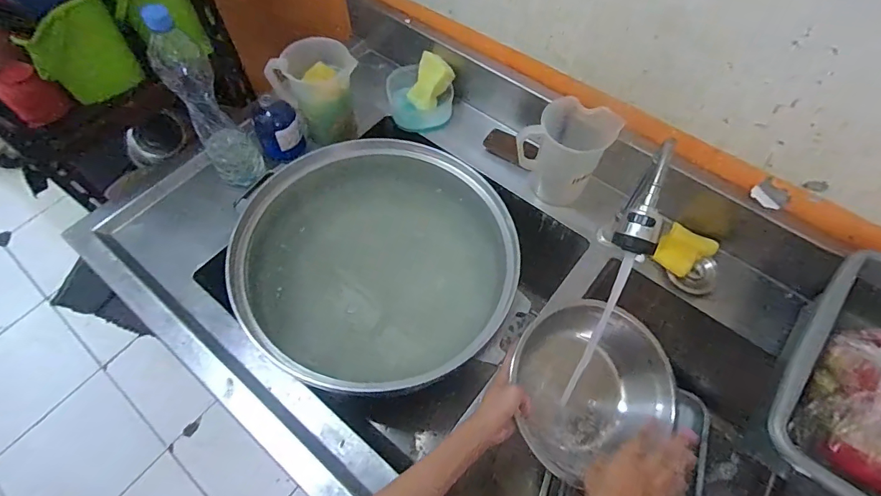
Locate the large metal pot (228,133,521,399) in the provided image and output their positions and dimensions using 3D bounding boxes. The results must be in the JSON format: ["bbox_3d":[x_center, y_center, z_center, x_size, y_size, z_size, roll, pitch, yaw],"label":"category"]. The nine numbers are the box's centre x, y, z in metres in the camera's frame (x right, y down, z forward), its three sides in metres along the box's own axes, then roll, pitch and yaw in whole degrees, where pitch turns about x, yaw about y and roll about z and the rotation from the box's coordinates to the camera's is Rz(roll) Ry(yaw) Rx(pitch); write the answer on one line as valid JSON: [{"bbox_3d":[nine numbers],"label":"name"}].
[{"bbox_3d":[-0.105,0.039,0.815,0.467,0.233,0.459,0,60,0],"label":"large metal pot"}]

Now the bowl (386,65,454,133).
[{"bbox_3d":[-0.050,-0.311,0.919,0.148,0.074,0.115,40,68,21],"label":"bowl"}]

